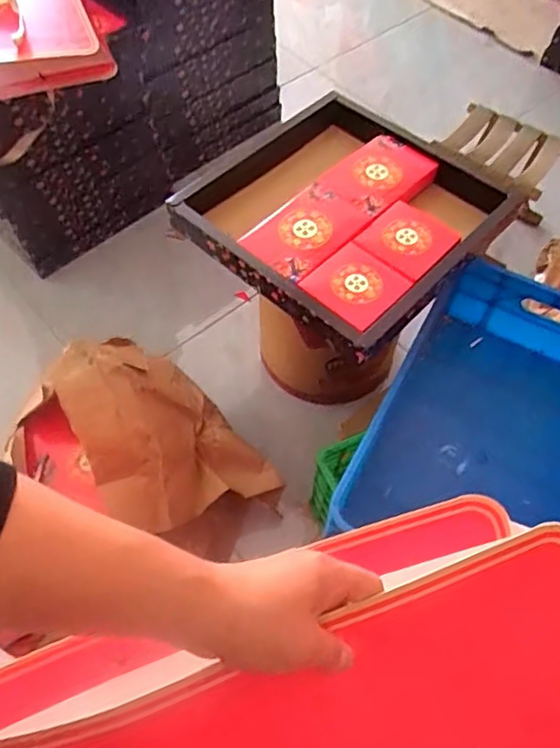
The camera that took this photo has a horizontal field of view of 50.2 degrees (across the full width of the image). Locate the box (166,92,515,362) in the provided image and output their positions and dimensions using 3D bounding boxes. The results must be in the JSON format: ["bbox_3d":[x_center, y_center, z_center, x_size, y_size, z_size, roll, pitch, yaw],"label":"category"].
[{"bbox_3d":[0.113,-0.295,1.042,0.469,0.077,0.491,38,66,21],"label":"box"}]

